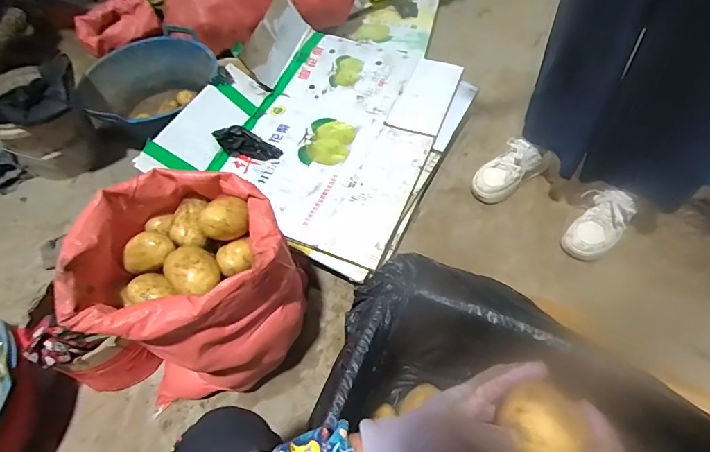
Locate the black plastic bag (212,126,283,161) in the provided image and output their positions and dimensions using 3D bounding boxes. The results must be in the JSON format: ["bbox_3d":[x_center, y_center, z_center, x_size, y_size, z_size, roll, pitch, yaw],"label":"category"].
[{"bbox_3d":[-0.278,-0.211,1.084,0.173,0.040,0.066,18,57,-4],"label":"black plastic bag"}]

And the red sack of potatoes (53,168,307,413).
[{"bbox_3d":[-0.252,0.119,0.737,0.294,0.380,0.255,-3,56,1],"label":"red sack of potatoes"}]

